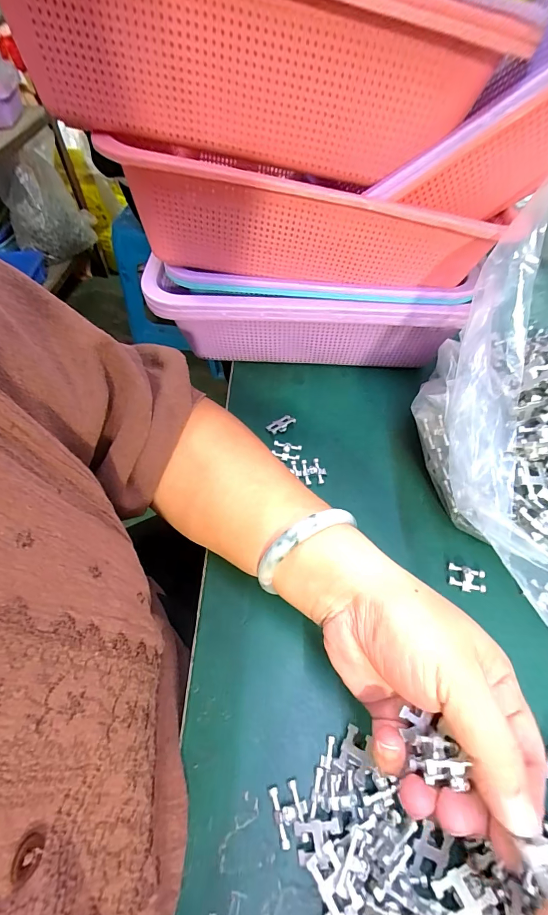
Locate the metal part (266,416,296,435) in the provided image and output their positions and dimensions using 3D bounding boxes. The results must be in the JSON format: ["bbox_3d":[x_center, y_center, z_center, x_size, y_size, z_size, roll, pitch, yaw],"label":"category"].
[{"bbox_3d":[0.006,-0.030,0.336,0.024,0.008,0.014,-24,60,-15],"label":"metal part"}]

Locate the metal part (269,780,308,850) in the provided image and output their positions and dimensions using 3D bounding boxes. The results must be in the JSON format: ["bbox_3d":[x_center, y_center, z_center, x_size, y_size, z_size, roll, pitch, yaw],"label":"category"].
[{"bbox_3d":[0.008,0.185,0.195,0.017,0.005,0.024,-18,59,-12],"label":"metal part"}]

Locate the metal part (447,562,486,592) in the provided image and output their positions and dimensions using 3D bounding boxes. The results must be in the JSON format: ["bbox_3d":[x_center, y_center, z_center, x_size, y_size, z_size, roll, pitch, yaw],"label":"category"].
[{"bbox_3d":[0.138,0.086,0.266,0.024,0.004,0.017,8,56,7],"label":"metal part"}]

